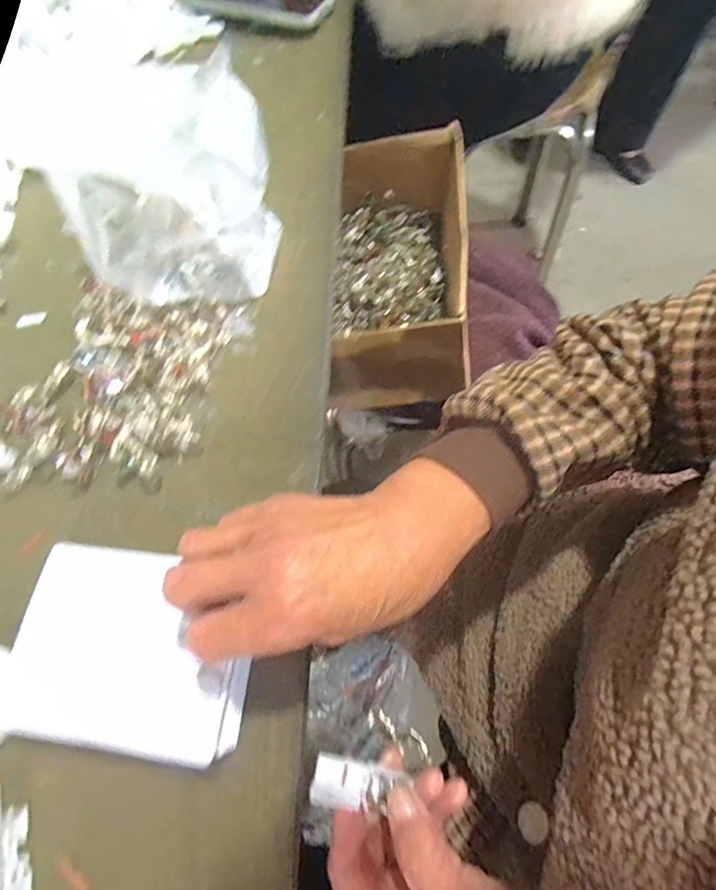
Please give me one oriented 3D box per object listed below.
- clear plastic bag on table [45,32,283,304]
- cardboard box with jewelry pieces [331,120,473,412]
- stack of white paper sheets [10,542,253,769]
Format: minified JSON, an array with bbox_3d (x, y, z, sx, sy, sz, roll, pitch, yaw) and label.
[{"bbox_3d":[-0.130,-0.180,0.334,0.136,0.127,0.094,-16,67,-6],"label":"clear plastic bag on table"},{"bbox_3d":[0.042,-0.208,0.530,0.148,0.141,0.289,-3,67,4],"label":"cardboard box with jewelry pieces"},{"bbox_3d":[-0.130,0.112,0.261,0.138,0.021,0.098,3,57,11],"label":"stack of white paper sheets"}]

